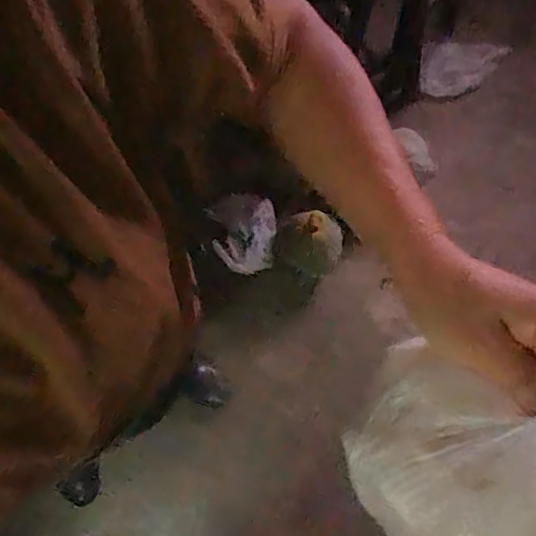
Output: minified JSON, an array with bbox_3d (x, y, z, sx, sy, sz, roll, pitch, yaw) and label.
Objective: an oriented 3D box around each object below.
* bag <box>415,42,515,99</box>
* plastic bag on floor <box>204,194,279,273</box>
[{"bbox_3d":[0.561,-0.574,1.632,0.236,0.070,0.143,7,75,1],"label":"bag"},{"bbox_3d":[-0.059,-0.084,1.373,0.157,0.038,0.191,-9,112,0],"label":"plastic bag on floor"}]

